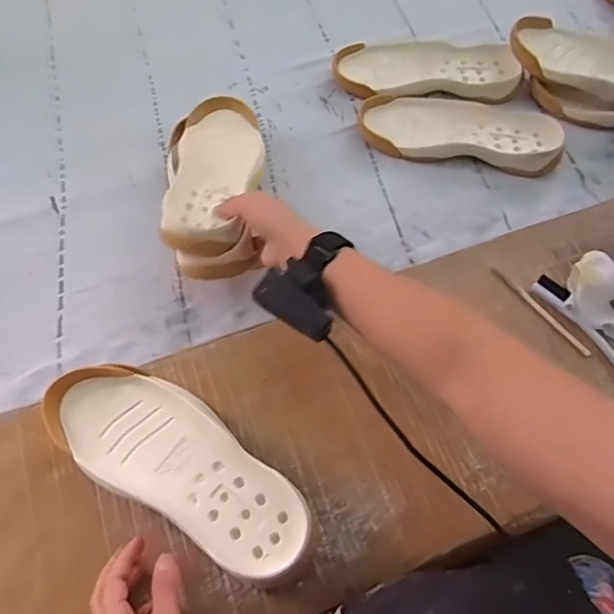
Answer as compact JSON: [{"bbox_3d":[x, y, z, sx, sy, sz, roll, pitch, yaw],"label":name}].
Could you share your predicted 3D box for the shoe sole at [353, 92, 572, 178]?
[{"bbox_3d":[0.191,-0.216,0.704,0.243,0.036,0.088,8,65,2],"label":"shoe sole"}]

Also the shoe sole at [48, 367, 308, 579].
[{"bbox_3d":[-0.105,0.131,0.477,0.249,0.062,0.100,34,69,13],"label":"shoe sole"}]

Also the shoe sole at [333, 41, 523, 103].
[{"bbox_3d":[0.157,-0.312,0.757,0.241,0.034,0.101,0,64,0],"label":"shoe sole"}]

